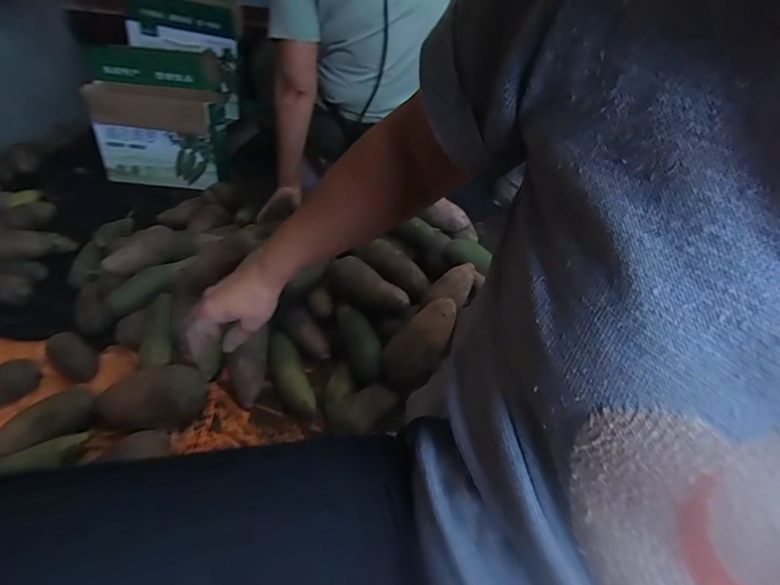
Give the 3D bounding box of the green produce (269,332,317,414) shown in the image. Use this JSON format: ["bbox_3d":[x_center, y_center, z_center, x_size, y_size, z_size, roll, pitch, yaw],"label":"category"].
[{"bbox_3d":[-0.183,0.151,0.773,0.054,0.057,0.170,-11,41,-22],"label":"green produce"}]

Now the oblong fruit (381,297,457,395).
[{"bbox_3d":[0.053,0.086,0.732,0.076,0.174,0.059,40,14,36],"label":"oblong fruit"}]

